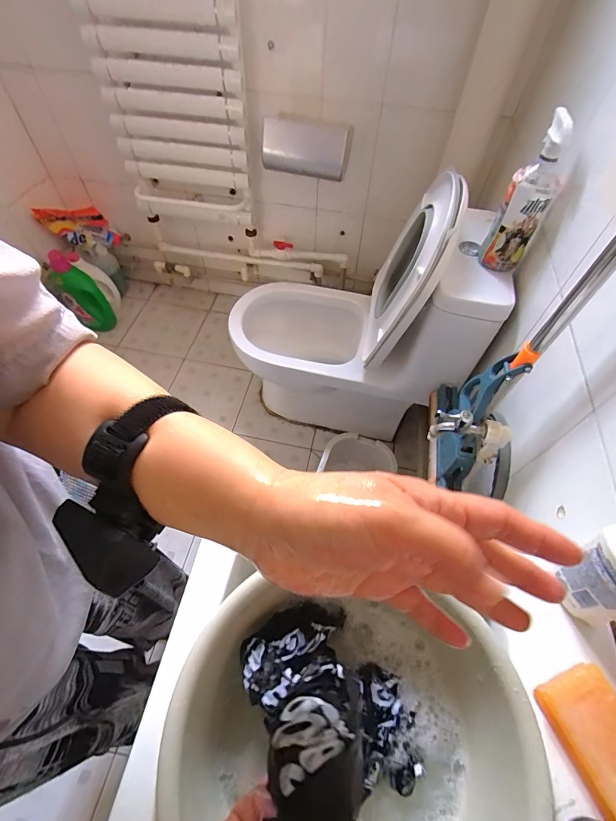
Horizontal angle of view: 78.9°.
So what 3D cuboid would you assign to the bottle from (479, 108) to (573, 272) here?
[{"bbox_3d":[0.411,-0.395,0.710,0.083,0.253,0.067,20,59,11],"label":"bottle"}]

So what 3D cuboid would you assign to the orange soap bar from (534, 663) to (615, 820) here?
[{"bbox_3d":[0.259,0.290,0.328,0.069,0.018,0.105,-18,60,-13],"label":"orange soap bar"}]

